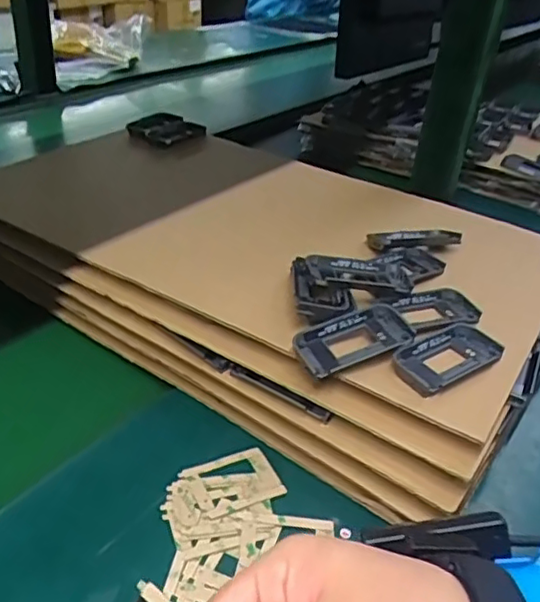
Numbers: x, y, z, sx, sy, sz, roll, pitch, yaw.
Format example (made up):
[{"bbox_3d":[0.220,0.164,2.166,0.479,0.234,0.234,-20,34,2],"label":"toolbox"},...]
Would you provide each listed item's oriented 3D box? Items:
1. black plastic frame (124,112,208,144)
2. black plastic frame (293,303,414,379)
[{"bbox_3d":[-0.127,-0.213,0.739,0.077,0.016,0.074,-26,44,-38],"label":"black plastic frame"},{"bbox_3d":[0.053,0.023,0.386,0.075,0.014,0.038,-11,37,-24],"label":"black plastic frame"}]

